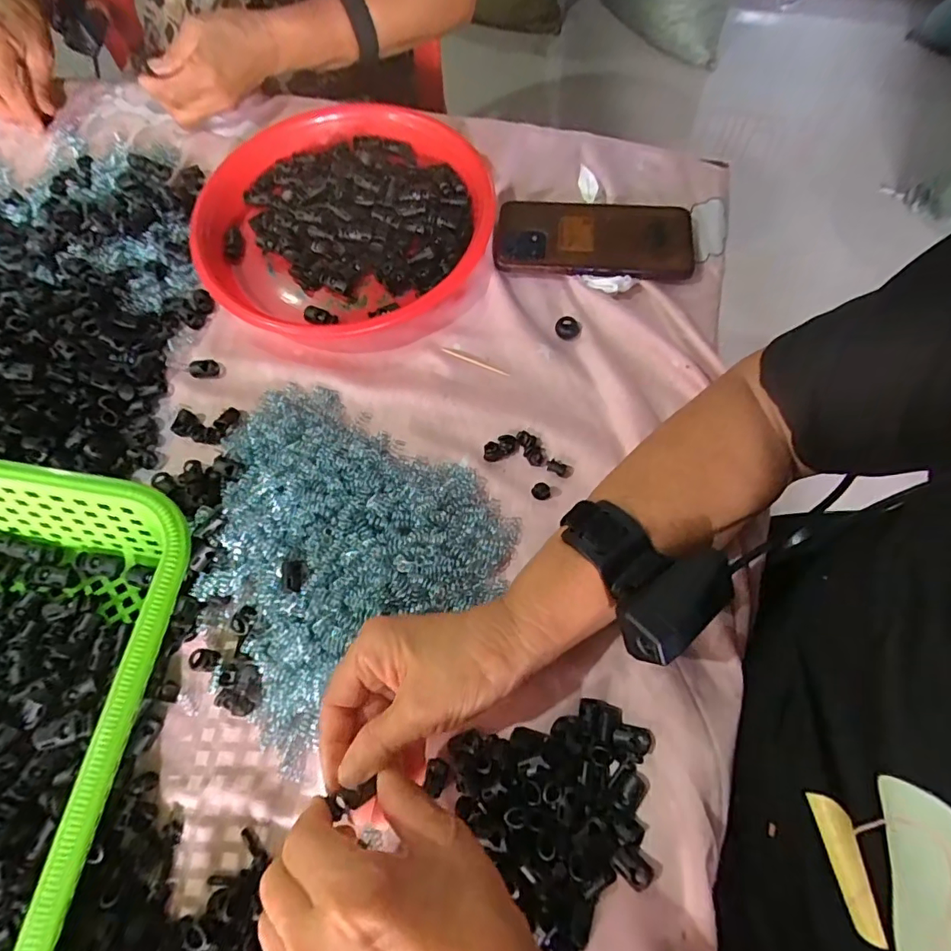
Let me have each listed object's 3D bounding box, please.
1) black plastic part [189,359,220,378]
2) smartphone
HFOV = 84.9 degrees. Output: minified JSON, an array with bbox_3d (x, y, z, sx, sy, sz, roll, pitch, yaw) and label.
[{"bbox_3d":[-0.220,-0.087,0.421,0.024,0.007,0.017,-8,70,-1],"label":"black plastic part"},{"bbox_3d":[0.103,-0.206,0.449,0.167,0.011,0.084,7,70,5],"label":"smartphone"}]

